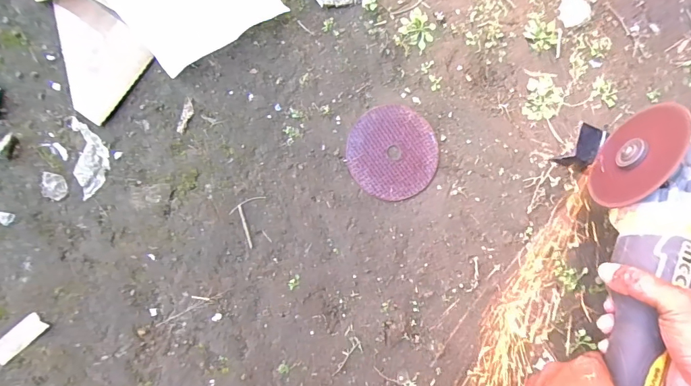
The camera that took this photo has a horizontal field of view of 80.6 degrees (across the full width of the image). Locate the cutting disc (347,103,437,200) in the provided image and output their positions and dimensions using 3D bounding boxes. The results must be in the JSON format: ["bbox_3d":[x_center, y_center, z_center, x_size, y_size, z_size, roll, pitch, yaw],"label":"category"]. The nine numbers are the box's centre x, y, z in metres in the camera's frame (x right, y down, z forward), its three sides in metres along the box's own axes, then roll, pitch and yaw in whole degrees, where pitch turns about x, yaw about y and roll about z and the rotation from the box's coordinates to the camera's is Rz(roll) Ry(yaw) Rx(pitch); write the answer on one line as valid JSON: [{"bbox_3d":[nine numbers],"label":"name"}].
[{"bbox_3d":[0.052,-0.044,0.445,0.099,0.005,0.097,20,88,-10],"label":"cutting disc"}]

